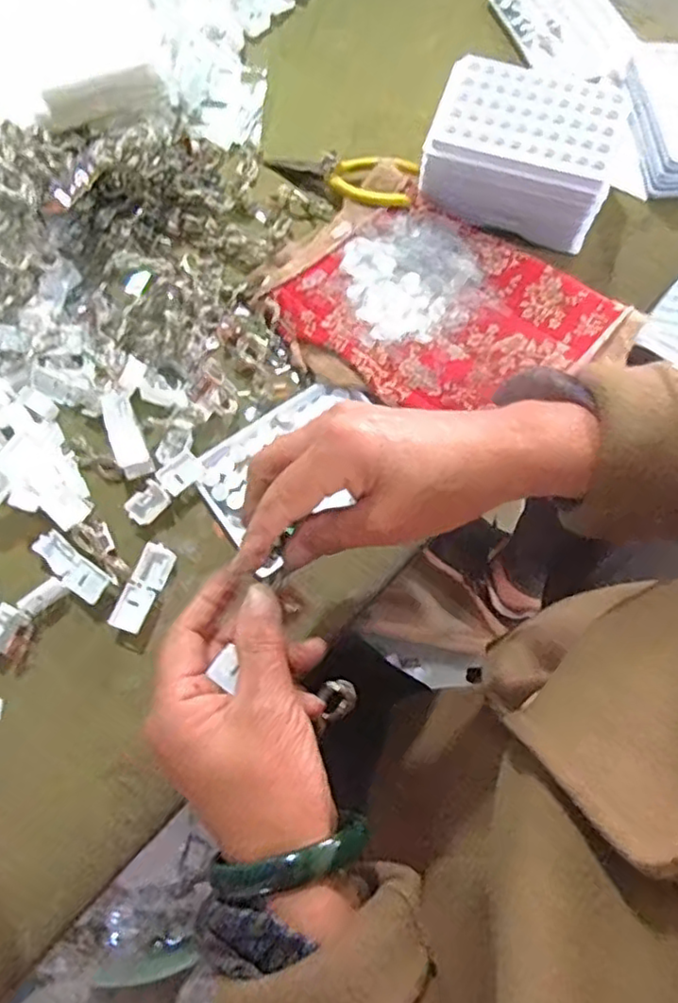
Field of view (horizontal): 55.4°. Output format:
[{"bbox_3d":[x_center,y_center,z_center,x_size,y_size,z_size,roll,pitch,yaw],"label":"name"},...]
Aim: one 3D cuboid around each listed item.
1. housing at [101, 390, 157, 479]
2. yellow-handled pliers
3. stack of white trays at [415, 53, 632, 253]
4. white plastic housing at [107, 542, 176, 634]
[{"bbox_3d":[-0.141,-0.045,0.428,0.019,0.019,0.054,-22,73,-8],"label":"housing"},{"bbox_3d":[0.002,-0.255,0.503,0.122,0.020,0.050,18,71,21],"label":"yellow-handled pliers"},{"bbox_3d":[0.134,-0.256,0.476,0.131,0.064,0.090,18,72,5],"label":"stack of white trays"},{"bbox_3d":[-0.122,0.053,0.402,0.021,0.012,0.055,18,72,5],"label":"white plastic housing"}]

